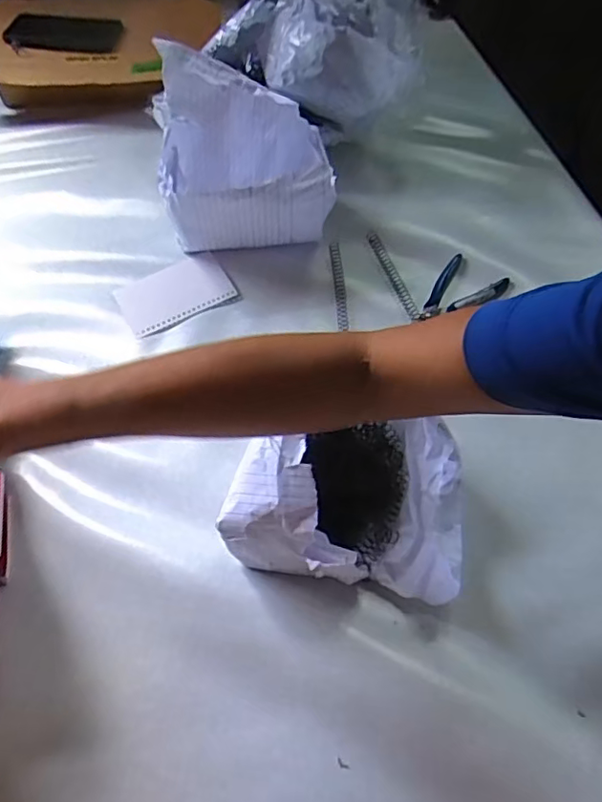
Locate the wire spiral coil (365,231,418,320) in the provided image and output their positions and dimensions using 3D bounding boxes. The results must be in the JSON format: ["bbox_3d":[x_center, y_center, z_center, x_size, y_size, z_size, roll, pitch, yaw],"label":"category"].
[{"bbox_3d":[0.110,-0.154,0.683,0.016,0.010,0.141,-16,58,-9],"label":"wire spiral coil"}]

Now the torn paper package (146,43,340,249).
[{"bbox_3d":[-0.061,-0.276,0.670,0.187,0.180,0.162,-5,57,-2],"label":"torn paper package"}]

